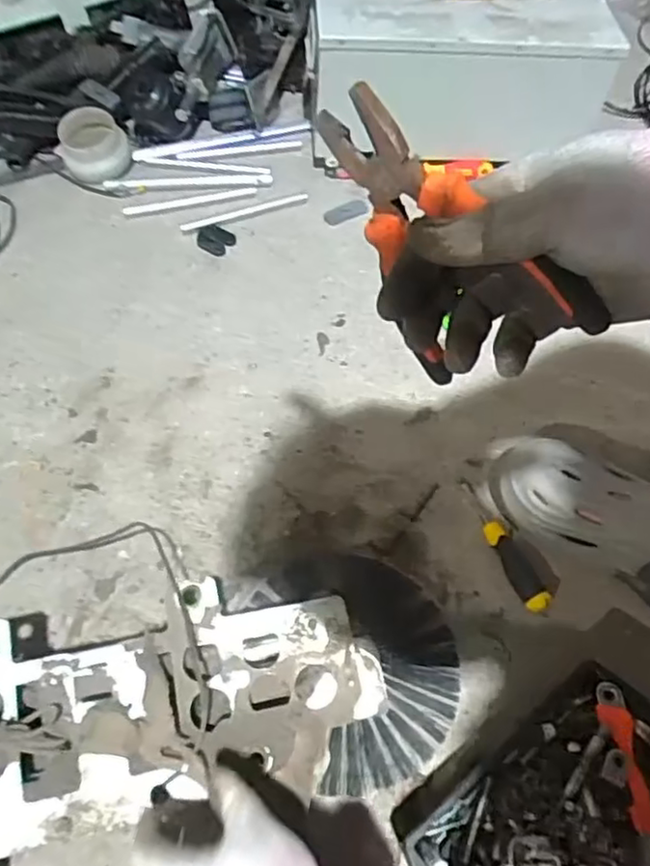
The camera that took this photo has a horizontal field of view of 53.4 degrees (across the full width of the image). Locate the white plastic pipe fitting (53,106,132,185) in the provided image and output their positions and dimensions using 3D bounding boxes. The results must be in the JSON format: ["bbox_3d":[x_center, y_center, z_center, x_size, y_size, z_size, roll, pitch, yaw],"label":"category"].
[{"bbox_3d":[-0.358,-0.441,1.000,0.109,0.076,0.087,-16,61,-12],"label":"white plastic pipe fitting"}]

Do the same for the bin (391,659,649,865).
[{"bbox_3d":[0.204,0.342,0.551,0.249,0.088,0.181,-32,66,-19],"label":"bin"}]

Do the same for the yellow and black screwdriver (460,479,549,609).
[{"bbox_3d":[0.200,0.119,0.722,0.032,0.023,0.165,-19,62,-13],"label":"yellow and black screwdriver"}]

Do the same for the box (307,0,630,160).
[{"bbox_3d":[0.192,-0.588,1.035,0.432,0.232,0.264,-3,60,-4],"label":"box"}]

